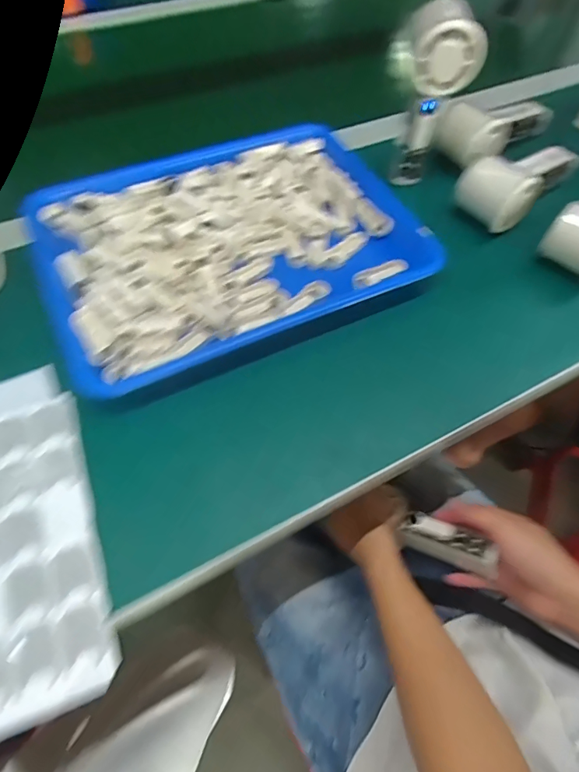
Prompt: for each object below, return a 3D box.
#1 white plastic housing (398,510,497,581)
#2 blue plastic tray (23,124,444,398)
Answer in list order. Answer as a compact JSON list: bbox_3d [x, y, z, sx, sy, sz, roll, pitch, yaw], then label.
[{"bbox_3d":[0.163,0.159,0.445,0.092,0.031,0.030,15,56,38],"label":"white plastic housing"},{"bbox_3d":[-0.057,-0.140,0.411,0.331,0.029,0.236,-21,63,-14],"label":"blue plastic tray"}]

